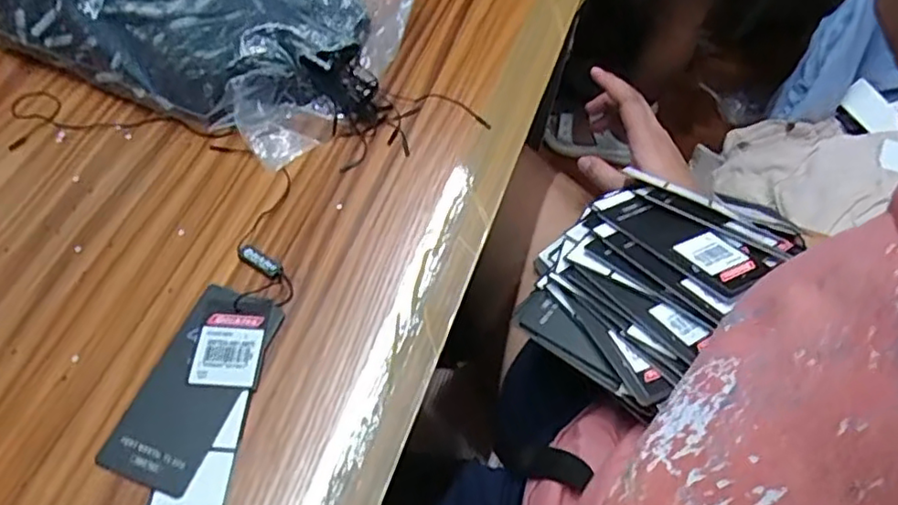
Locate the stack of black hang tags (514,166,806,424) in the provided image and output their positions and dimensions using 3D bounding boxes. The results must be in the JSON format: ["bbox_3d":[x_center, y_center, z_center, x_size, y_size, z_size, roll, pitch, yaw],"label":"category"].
[{"bbox_3d":[0.135,0.015,0.434,0.165,0.068,0.128,-29,48,-35],"label":"stack of black hang tags"}]

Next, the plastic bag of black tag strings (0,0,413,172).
[{"bbox_3d":[-0.162,-0.175,0.446,0.252,0.063,0.173,23,59,10],"label":"plastic bag of black tag strings"}]

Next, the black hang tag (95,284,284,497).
[{"bbox_3d":[-0.134,0.068,0.336,0.051,0.005,0.107,19,59,8],"label":"black hang tag"}]

